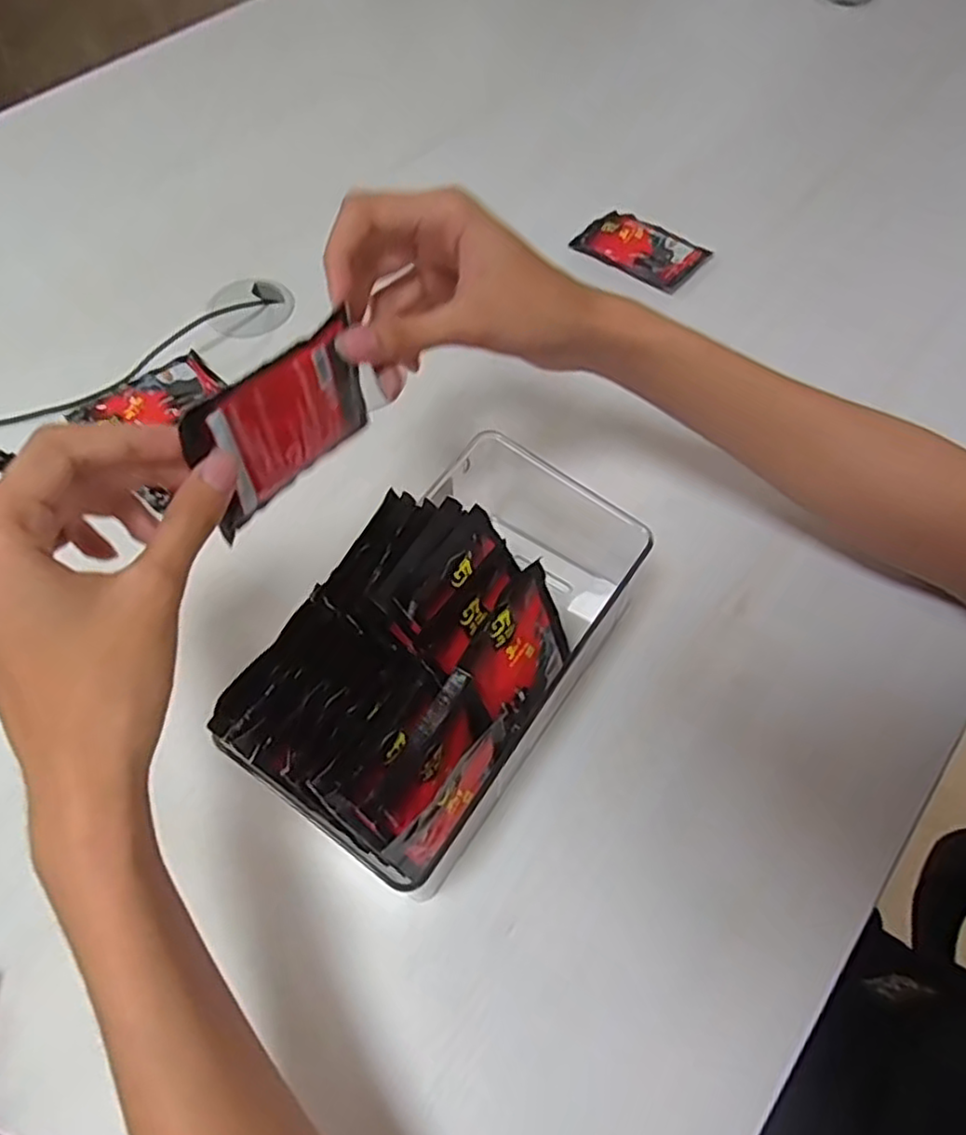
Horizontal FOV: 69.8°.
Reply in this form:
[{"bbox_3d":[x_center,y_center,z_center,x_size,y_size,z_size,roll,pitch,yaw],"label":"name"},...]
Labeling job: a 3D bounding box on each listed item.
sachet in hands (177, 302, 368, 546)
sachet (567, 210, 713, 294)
[{"bbox_3d":[-0.086,-0.063,0.301,0.012,0.061,0.093,29,63,15],"label":"sachet in hands"},{"bbox_3d":[0.131,-0.266,0.573,0.102,0.016,0.057,36,65,18],"label":"sachet"}]

